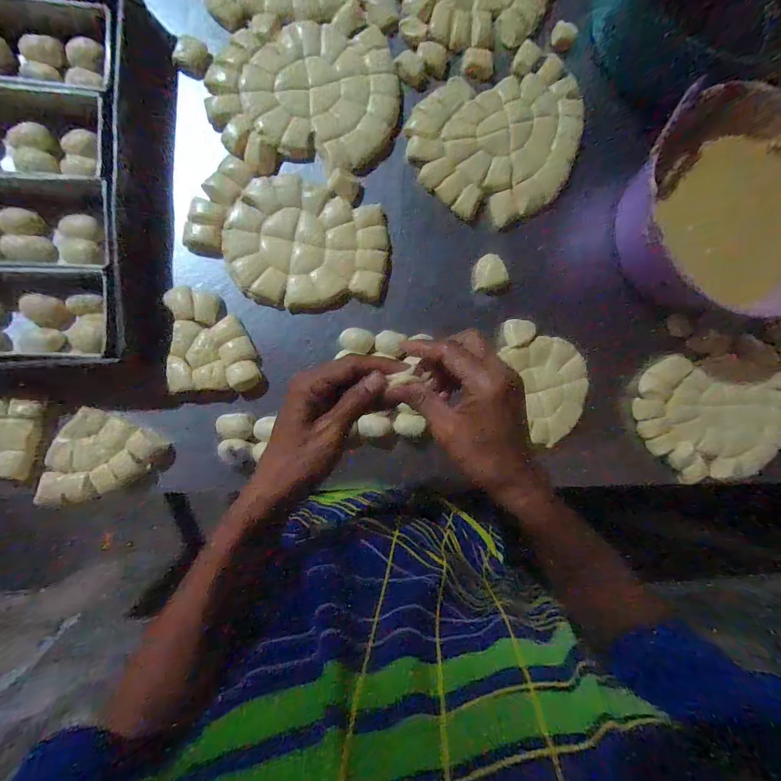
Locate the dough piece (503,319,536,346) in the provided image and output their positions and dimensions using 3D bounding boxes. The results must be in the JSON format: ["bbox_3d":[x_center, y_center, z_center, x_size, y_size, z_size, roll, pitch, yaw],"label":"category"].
[{"bbox_3d":[0.182,-0.081,0.534,0.041,0.018,0.038,0,88,-10],"label":"dough piece"}]

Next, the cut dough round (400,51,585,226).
[{"bbox_3d":[0.161,-0.347,0.530,0.254,0.016,0.197,-32,94,-9],"label":"cut dough round"}]

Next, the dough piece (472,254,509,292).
[{"bbox_3d":[0.137,-0.168,0.533,0.047,0.022,0.043,-14,91,-10],"label":"dough piece"}]

